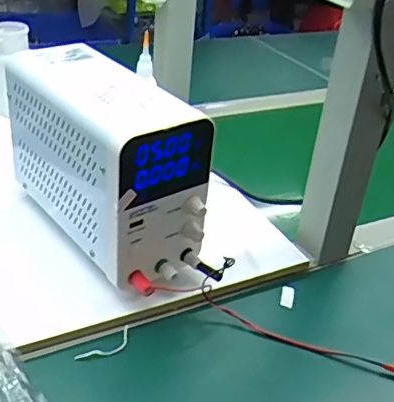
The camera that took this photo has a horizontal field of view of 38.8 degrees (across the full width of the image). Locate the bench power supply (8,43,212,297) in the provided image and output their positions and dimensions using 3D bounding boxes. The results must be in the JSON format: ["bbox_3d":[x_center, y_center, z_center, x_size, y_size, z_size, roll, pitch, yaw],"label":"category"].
[{"bbox_3d":[-0.085,-0.038,0.492,0.090,0.134,0.204,-23,43,-40],"label":"bench power supply"}]

